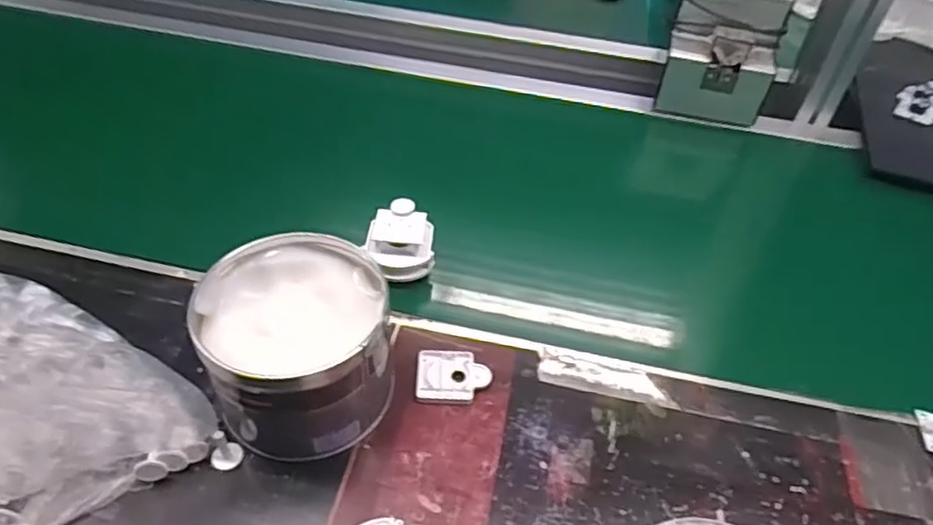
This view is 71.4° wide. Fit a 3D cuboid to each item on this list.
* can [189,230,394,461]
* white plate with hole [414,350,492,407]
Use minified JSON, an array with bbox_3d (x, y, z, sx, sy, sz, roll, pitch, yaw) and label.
[{"bbox_3d":[-0.120,0.058,0.469,0.125,0.097,0.130,2,46,-2],"label":"can"},{"bbox_3d":[-0.010,0.089,0.509,0.057,0.008,0.045,5,46,0],"label":"white plate with hole"}]

